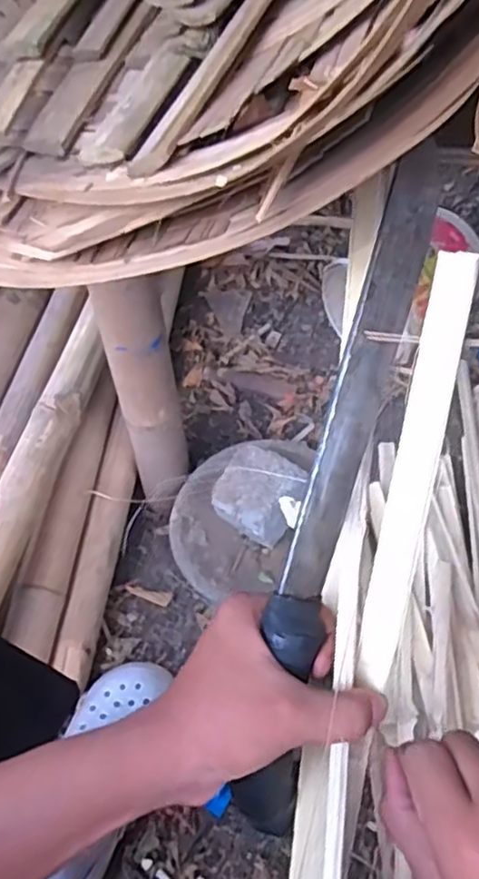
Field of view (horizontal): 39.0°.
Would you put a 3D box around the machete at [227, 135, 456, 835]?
[{"bbox_3d":[0.053,0.004,0.361,0.030,0.042,0.320,15,89,46],"label":"machete"}]

